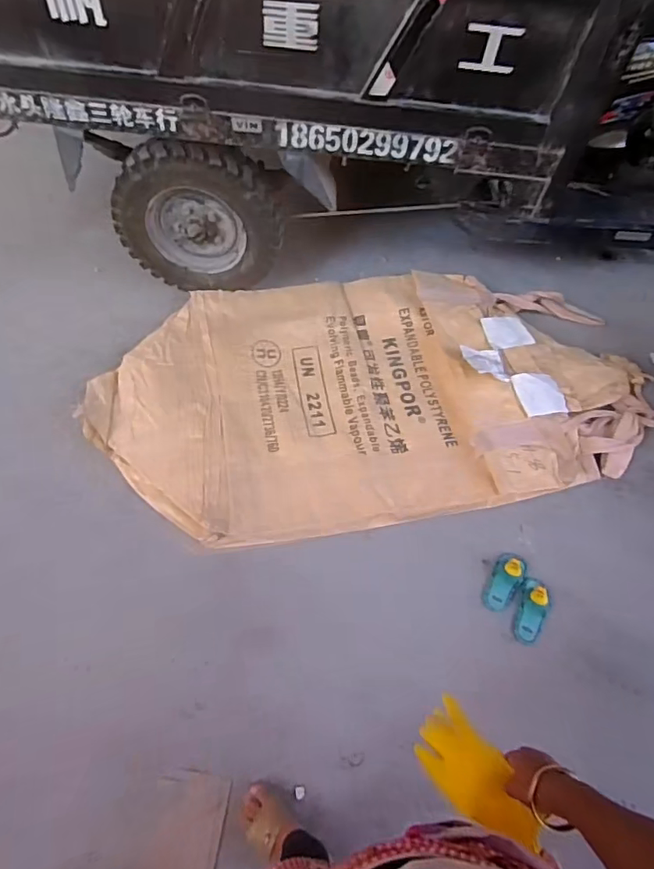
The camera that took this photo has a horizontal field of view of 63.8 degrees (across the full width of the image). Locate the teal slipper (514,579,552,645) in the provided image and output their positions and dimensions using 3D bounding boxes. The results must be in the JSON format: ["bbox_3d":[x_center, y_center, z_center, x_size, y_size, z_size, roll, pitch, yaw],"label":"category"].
[{"bbox_3d":[0.585,0.496,1.477,0.092,0.060,0.185,18,74,12],"label":"teal slipper"}]

